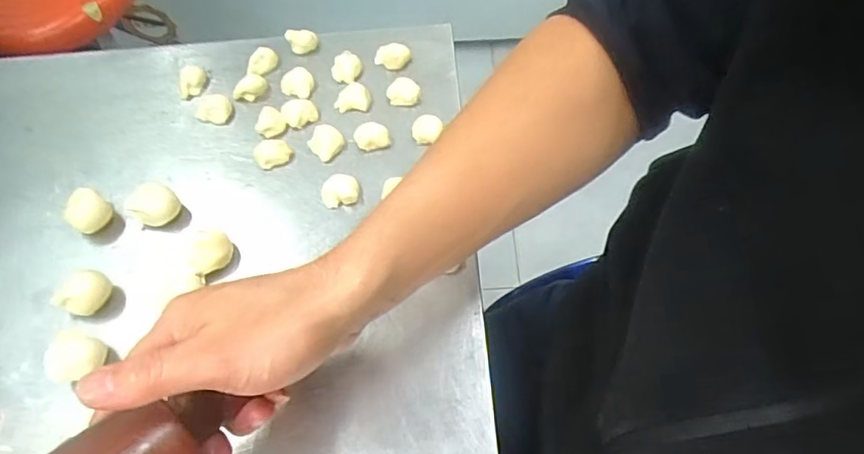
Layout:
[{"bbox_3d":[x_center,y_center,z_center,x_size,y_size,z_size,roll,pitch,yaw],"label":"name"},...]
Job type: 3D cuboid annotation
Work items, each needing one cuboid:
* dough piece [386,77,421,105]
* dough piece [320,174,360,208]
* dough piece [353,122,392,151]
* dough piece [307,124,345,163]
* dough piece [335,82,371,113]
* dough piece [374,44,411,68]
[{"bbox_3d":[-0.025,-0.119,0.499,0.029,0.013,0.021,-8,62,-2],"label":"dough piece"},{"bbox_3d":[-0.073,-0.029,0.453,0.030,0.013,0.022,-11,62,-4],"label":"dough piece"},{"bbox_3d":[-0.051,-0.078,0.479,0.028,0.010,0.027,-1,62,2],"label":"dough piece"},{"bbox_3d":[-0.088,-0.072,0.477,0.024,0.013,0.025,-1,62,2],"label":"dough piece"},{"bbox_3d":[-0.069,-0.116,0.503,0.032,0.011,0.028,2,62,4],"label":"dough piece"},{"bbox_3d":[-0.037,-0.160,0.532,0.033,0.011,0.022,-3,62,1],"label":"dough piece"}]

